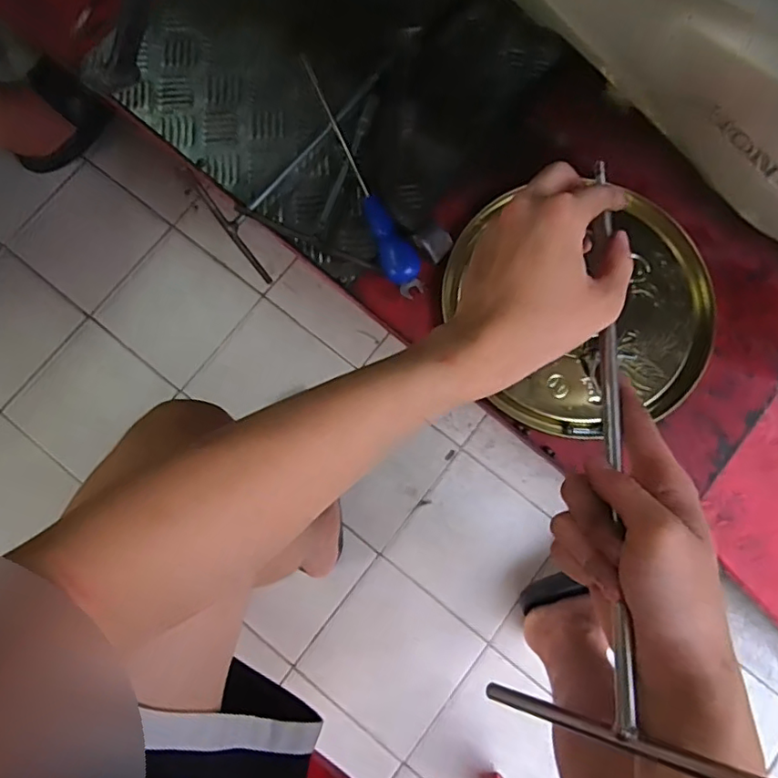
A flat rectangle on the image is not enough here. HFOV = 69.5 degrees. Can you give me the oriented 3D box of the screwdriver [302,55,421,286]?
[{"bbox_3d":[-0.031,-0.234,0.575,0.033,0.028,0.275,-20,79,-3],"label":"screwdriver"}]

